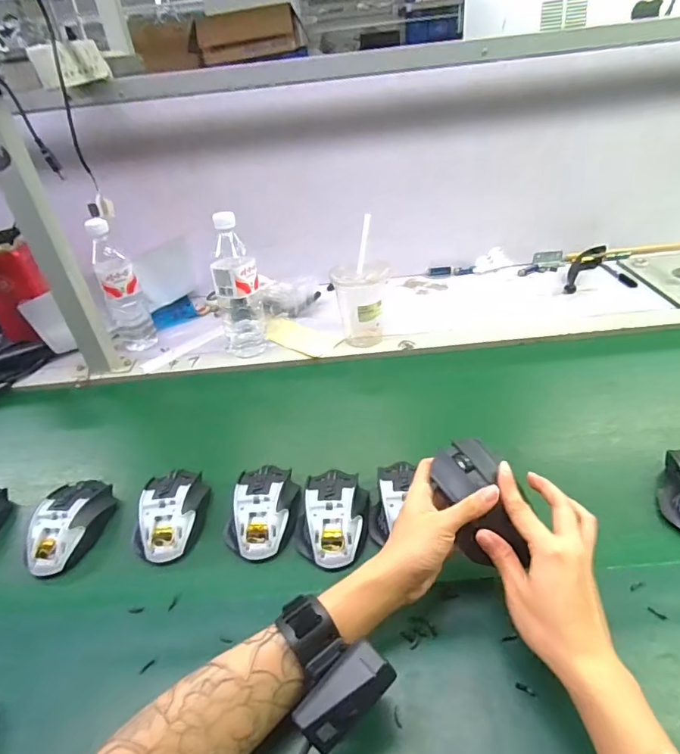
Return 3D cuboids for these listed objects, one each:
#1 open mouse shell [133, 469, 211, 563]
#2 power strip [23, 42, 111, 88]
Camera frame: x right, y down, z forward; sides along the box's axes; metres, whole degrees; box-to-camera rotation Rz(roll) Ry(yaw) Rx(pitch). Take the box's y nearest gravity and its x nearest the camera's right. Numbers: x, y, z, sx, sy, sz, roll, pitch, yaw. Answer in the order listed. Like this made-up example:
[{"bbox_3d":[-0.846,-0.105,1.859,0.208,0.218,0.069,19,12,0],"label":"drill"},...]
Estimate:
[{"bbox_3d":[-0.189,0.145,0.526,0.077,0.033,0.113,-5,36,3],"label":"open mouse shell"},{"bbox_3d":[-0.385,-0.452,0.685,0.040,0.047,0.171,-8,36,-1],"label":"power strip"}]

